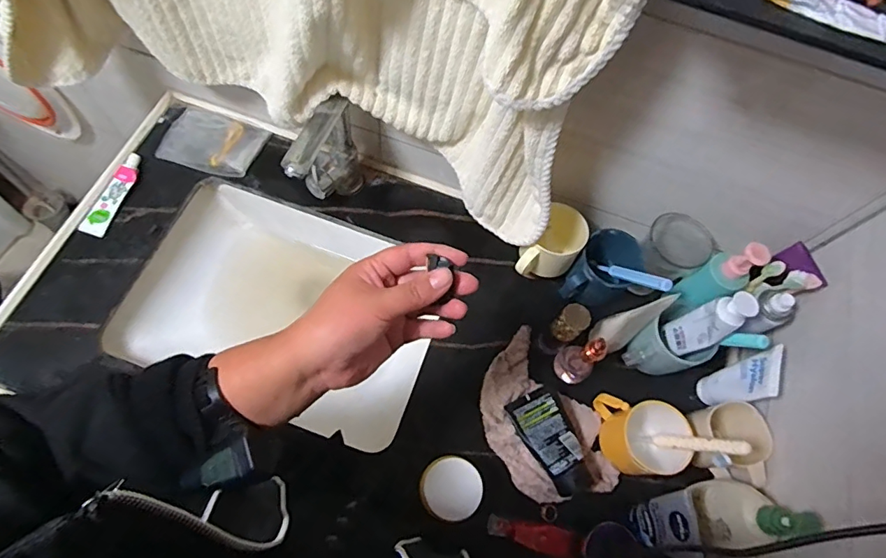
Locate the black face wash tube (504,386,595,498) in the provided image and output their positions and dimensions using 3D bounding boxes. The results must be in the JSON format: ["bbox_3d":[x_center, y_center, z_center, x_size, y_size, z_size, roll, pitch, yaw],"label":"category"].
[{"bbox_3d":[0.136,0.200,0.608,0.063,0.026,0.126,-25,71,-15],"label":"black face wash tube"}]

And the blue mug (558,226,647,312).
[{"bbox_3d":[0.223,-0.005,0.696,0.078,0.086,0.102,32,68,8],"label":"blue mug"}]

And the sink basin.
[{"bbox_3d":[-0.231,0.050,0.784,0.439,0.165,0.300,20,67,3],"label":"sink basin"}]

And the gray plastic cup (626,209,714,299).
[{"bbox_3d":[0.314,-0.033,0.689,0.082,0.090,0.083,30,68,8],"label":"gray plastic cup"}]

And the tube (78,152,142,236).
[{"bbox_3d":[-0.494,-0.128,0.740,0.036,0.013,0.137,19,67,3],"label":"tube"}]

